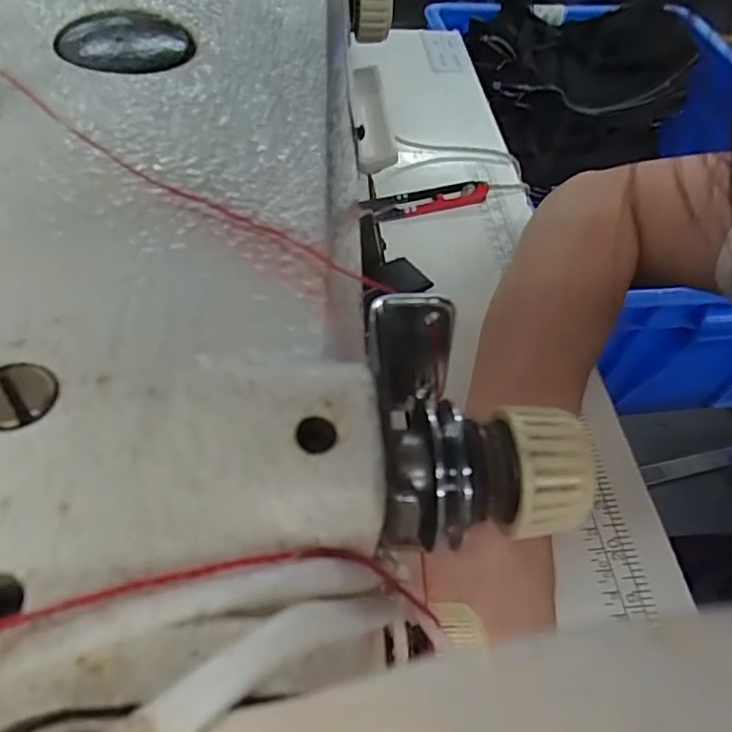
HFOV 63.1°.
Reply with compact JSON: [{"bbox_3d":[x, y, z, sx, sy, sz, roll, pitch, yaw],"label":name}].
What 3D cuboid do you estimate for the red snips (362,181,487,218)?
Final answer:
[{"bbox_3d":[0.043,-0.117,0.418,0.091,0.009,0.020,-13,56,-15],"label":"red snips"}]

